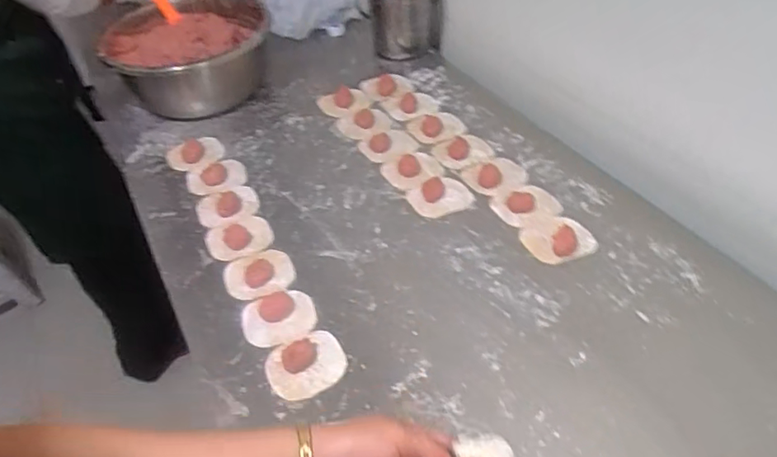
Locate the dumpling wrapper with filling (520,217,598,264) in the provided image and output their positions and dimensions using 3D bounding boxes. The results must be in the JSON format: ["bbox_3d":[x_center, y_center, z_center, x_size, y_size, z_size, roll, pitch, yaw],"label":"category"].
[{"bbox_3d":[0.215,0.012,0.726,0.081,0.011,0.066,-15,46,-8],"label":"dumpling wrapper with filling"}]

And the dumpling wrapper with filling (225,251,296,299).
[{"bbox_3d":[-0.164,0.055,0.724,0.087,0.014,0.069,-17,46,-10],"label":"dumpling wrapper with filling"}]

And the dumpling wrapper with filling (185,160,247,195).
[{"bbox_3d":[-0.261,-0.078,0.868,0.087,0.011,0.064,-17,46,-10],"label":"dumpling wrapper with filling"}]

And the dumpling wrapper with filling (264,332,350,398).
[{"bbox_3d":[-0.090,0.148,0.624,0.084,0.013,0.068,-18,46,-11],"label":"dumpling wrapper with filling"}]

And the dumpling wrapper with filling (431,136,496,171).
[{"bbox_3d":[0.111,-0.117,0.875,0.083,0.010,0.074,-28,49,-20],"label":"dumpling wrapper with filling"}]

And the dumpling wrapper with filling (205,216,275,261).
[{"bbox_3d":[-0.201,0.012,0.769,0.087,0.015,0.072,-18,46,-11],"label":"dumpling wrapper with filling"}]

